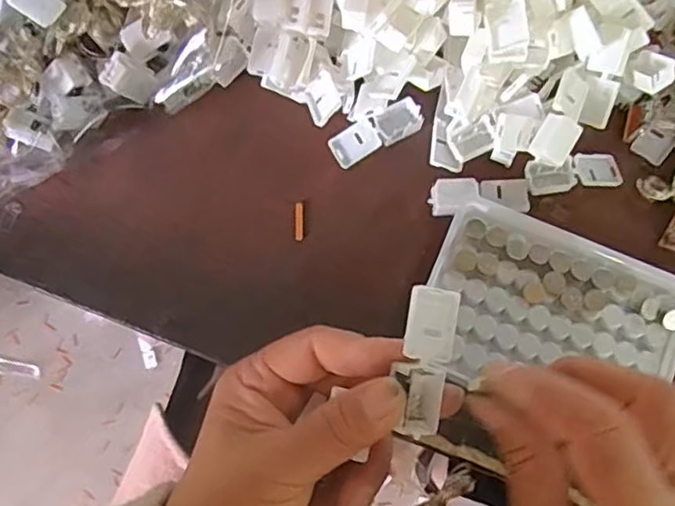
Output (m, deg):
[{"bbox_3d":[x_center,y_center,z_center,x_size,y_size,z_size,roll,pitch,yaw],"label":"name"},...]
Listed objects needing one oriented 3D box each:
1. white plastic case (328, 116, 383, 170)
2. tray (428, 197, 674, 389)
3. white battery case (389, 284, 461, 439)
[{"bbox_3d":[0.010,-0.064,0.365,0.028,0.004,0.021,-34,88,6],"label":"white plastic case"},{"bbox_3d":[0.112,0.033,0.321,0.127,0.011,0.092,21,81,6],"label":"tray"},{"bbox_3d":[0.033,0.041,0.238,0.021,0.011,0.055,8,90,-22],"label":"white battery case"}]

